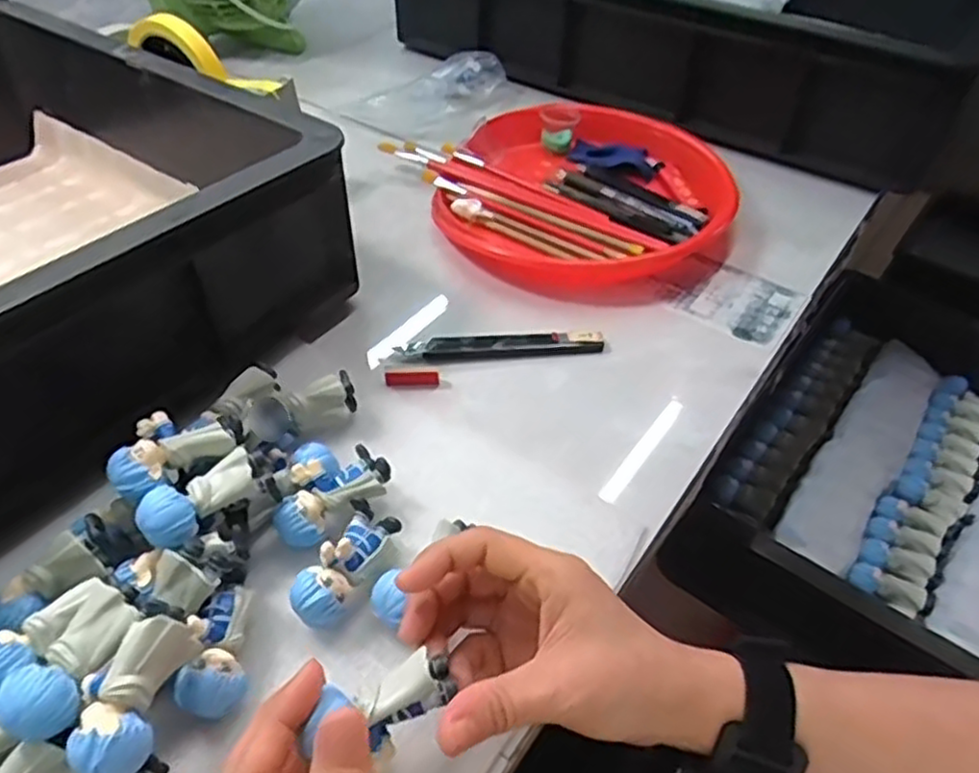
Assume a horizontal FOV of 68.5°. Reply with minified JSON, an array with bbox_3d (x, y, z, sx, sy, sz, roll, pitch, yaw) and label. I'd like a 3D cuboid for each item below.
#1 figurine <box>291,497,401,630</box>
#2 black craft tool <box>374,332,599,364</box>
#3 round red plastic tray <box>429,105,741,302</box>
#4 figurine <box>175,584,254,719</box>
[{"bbox_3d":[-0.068,0.086,0.347,0.029,0.037,0.062,20,47,18],"label":"figurine"},{"bbox_3d":[0.004,-0.027,0.484,0.144,0.010,0.019,-3,44,-5],"label":"black craft tool"},{"bbox_3d":[0.084,-0.161,0.602,0.228,0.041,0.246,1,44,-1],"label":"round red plastic tray"},{"bbox_3d":[-0.116,0.116,0.317,0.025,0.037,0.053,6,44,5],"label":"figurine"}]

